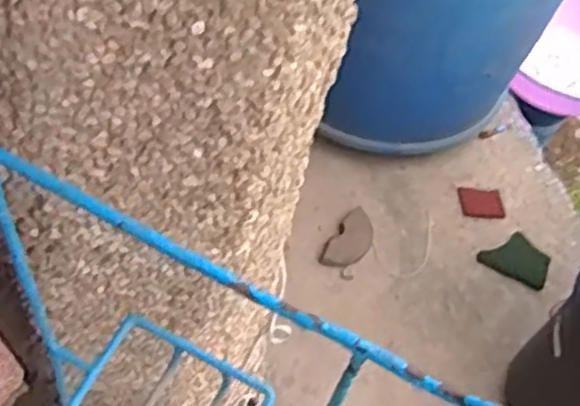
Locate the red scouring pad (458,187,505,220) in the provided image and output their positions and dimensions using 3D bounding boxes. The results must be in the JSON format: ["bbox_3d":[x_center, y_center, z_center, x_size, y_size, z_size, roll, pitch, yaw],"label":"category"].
[{"bbox_3d":[0.368,0.000,1.447,0.084,0.012,0.068,3,56,-10],"label":"red scouring pad"}]

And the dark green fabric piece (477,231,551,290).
[{"bbox_3d":[0.414,0.097,1.373,0.120,0.015,0.083,26,80,22],"label":"dark green fabric piece"}]

